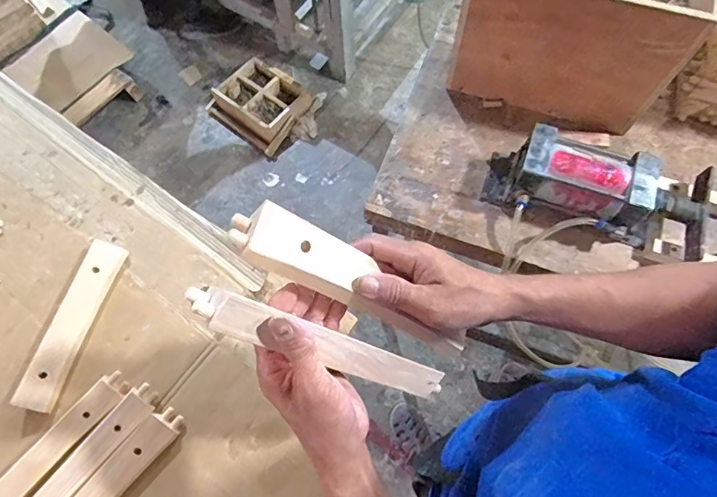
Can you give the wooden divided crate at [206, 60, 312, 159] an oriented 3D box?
[{"bbox_3d":[-0.378,-0.567,1.778,0.376,0.125,0.291,35,73,13],"label":"wooden divided crate"}]

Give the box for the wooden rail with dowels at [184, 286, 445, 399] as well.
[{"bbox_3d":[-0.020,0.091,0.402,0.262,0.036,0.030,29,65,-33],"label":"wooden rail with dowels"}]

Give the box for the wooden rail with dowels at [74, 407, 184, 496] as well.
[{"bbox_3d":[-0.340,0.326,0.585,0.046,0.034,0.271,36,73,14],"label":"wooden rail with dowels"}]

